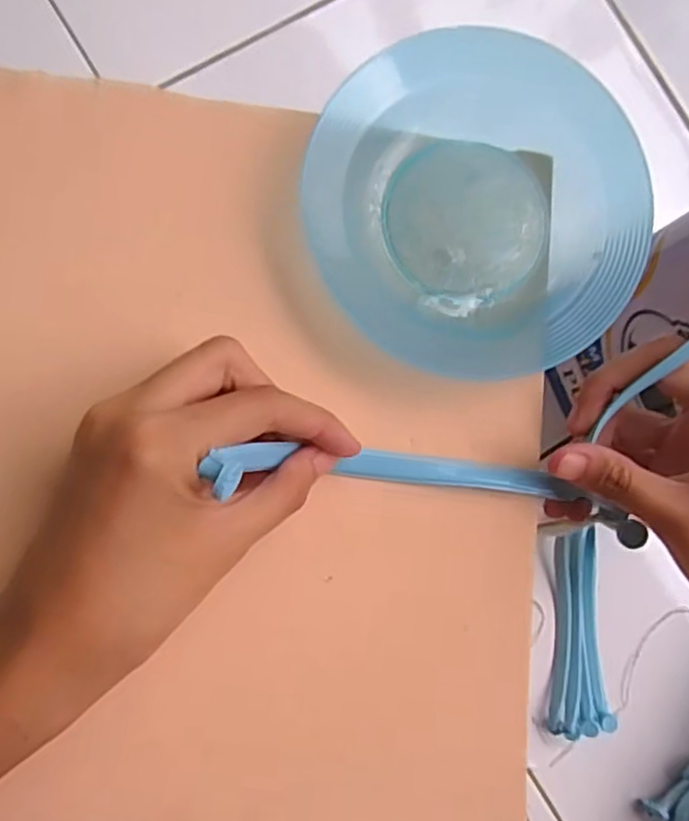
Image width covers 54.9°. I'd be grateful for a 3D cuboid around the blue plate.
[{"bbox_3d":[0.050,-0.078,0.255,0.127,0.027,0.120,1,85,-6],"label":"blue plate"}]

